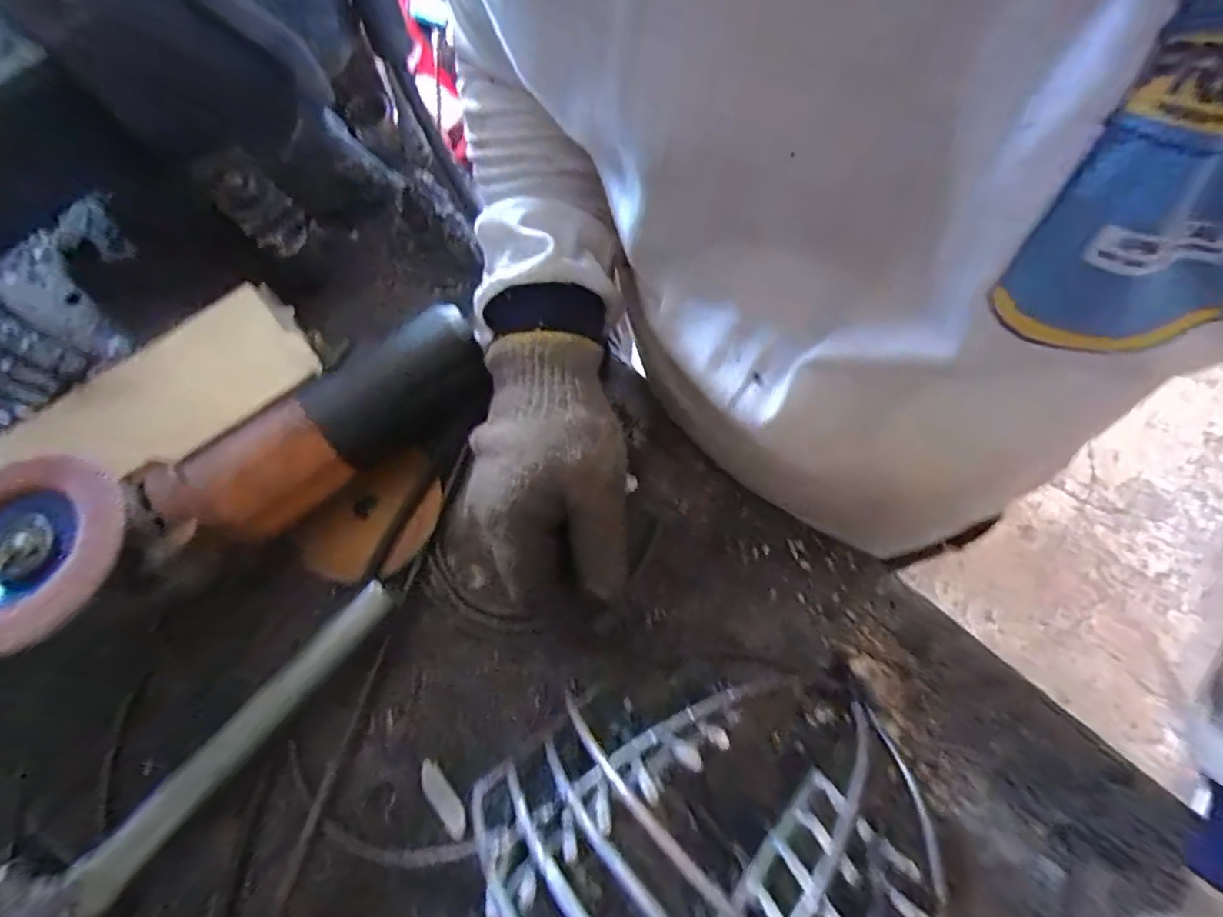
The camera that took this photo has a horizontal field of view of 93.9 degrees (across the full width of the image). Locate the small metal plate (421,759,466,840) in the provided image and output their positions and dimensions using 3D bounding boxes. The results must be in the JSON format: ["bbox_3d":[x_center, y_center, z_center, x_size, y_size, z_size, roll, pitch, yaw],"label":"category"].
[{"bbox_3d":[-0.094,0.190,0.319,0.013,0.004,0.043,-38,76,-12],"label":"small metal plate"}]

